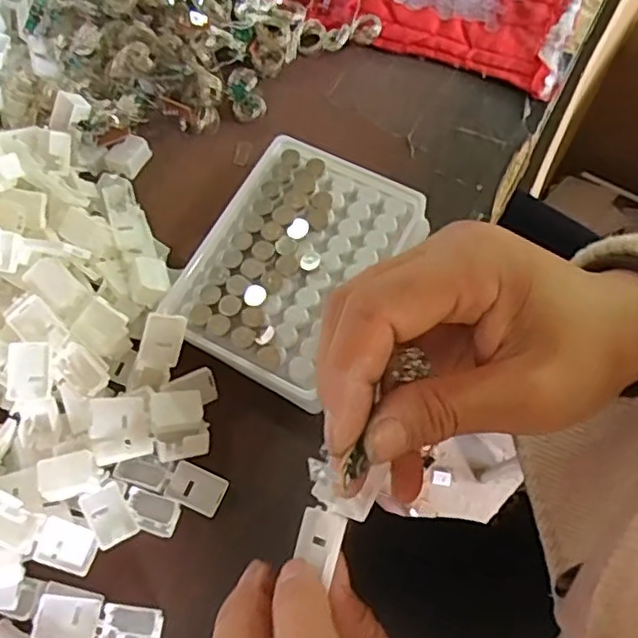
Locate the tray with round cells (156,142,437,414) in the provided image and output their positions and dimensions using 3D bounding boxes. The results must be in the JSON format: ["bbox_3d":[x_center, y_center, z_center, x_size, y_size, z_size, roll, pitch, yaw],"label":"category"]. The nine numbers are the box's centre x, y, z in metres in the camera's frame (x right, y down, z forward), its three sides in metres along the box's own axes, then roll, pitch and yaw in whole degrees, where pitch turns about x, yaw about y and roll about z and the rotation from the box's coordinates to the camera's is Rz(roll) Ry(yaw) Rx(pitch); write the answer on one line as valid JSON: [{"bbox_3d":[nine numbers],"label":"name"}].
[{"bbox_3d":[-0.012,-0.028,0.355,0.100,0.036,0.131,29,72,11],"label":"tray with round cells"}]

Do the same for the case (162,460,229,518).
[{"bbox_3d":[-0.061,0.085,0.324,0.026,0.007,0.020,22,71,9],"label":"case"}]

